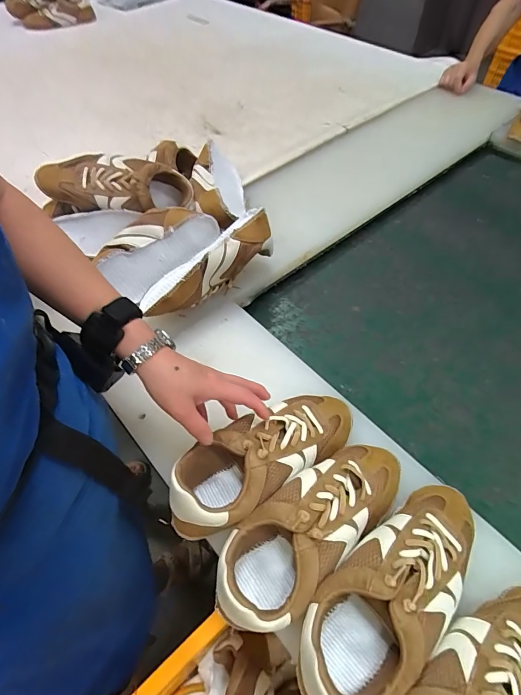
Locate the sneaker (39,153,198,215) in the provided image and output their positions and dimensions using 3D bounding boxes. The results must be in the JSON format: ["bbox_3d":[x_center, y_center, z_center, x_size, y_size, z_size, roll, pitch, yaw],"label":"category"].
[{"bbox_3d":[-0.234,-0.263,0.621,0.229,0.083,0.097,-8,55,-26],"label":"sneaker"}]

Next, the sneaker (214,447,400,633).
[{"bbox_3d":[0.055,0.174,0.382,0.231,0.069,0.086,-37,63,-22],"label":"sneaker"}]

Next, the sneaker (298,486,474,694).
[{"bbox_3d":[0.129,0.216,0.345,0.232,0.070,0.089,-33,61,-20],"label":"sneaker"}]

